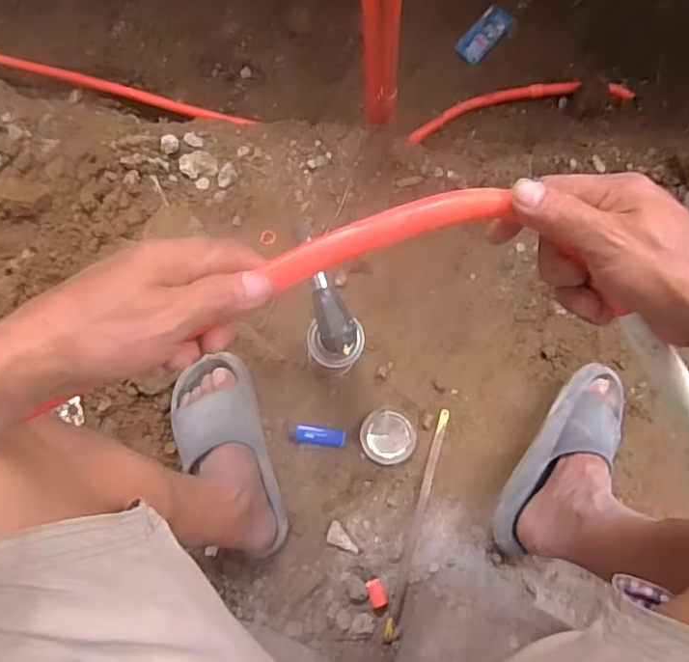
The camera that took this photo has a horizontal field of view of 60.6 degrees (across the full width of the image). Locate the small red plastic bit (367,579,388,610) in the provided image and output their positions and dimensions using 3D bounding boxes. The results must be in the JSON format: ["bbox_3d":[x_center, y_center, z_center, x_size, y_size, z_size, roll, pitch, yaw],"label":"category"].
[{"bbox_3d":[0.041,0.333,0.746,0.020,0.010,0.034,-18,79,-2],"label":"small red plastic bit"}]

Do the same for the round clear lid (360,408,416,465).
[{"bbox_3d":[0.060,0.143,0.800,0.073,0.011,0.073,2,79,1],"label":"round clear lid"}]

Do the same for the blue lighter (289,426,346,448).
[{"bbox_3d":[-0.037,0.141,0.798,0.075,0.011,0.024,7,79,3],"label":"blue lighter"}]

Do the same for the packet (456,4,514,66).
[{"bbox_3d":[0.271,-0.576,1.145,0.055,0.008,0.109,43,111,-1],"label":"packet"}]

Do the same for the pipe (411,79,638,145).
[{"bbox_3d":[0.326,-0.431,1.120,0.415,0.030,0.079,-13,79,-1],"label":"pipe"}]

